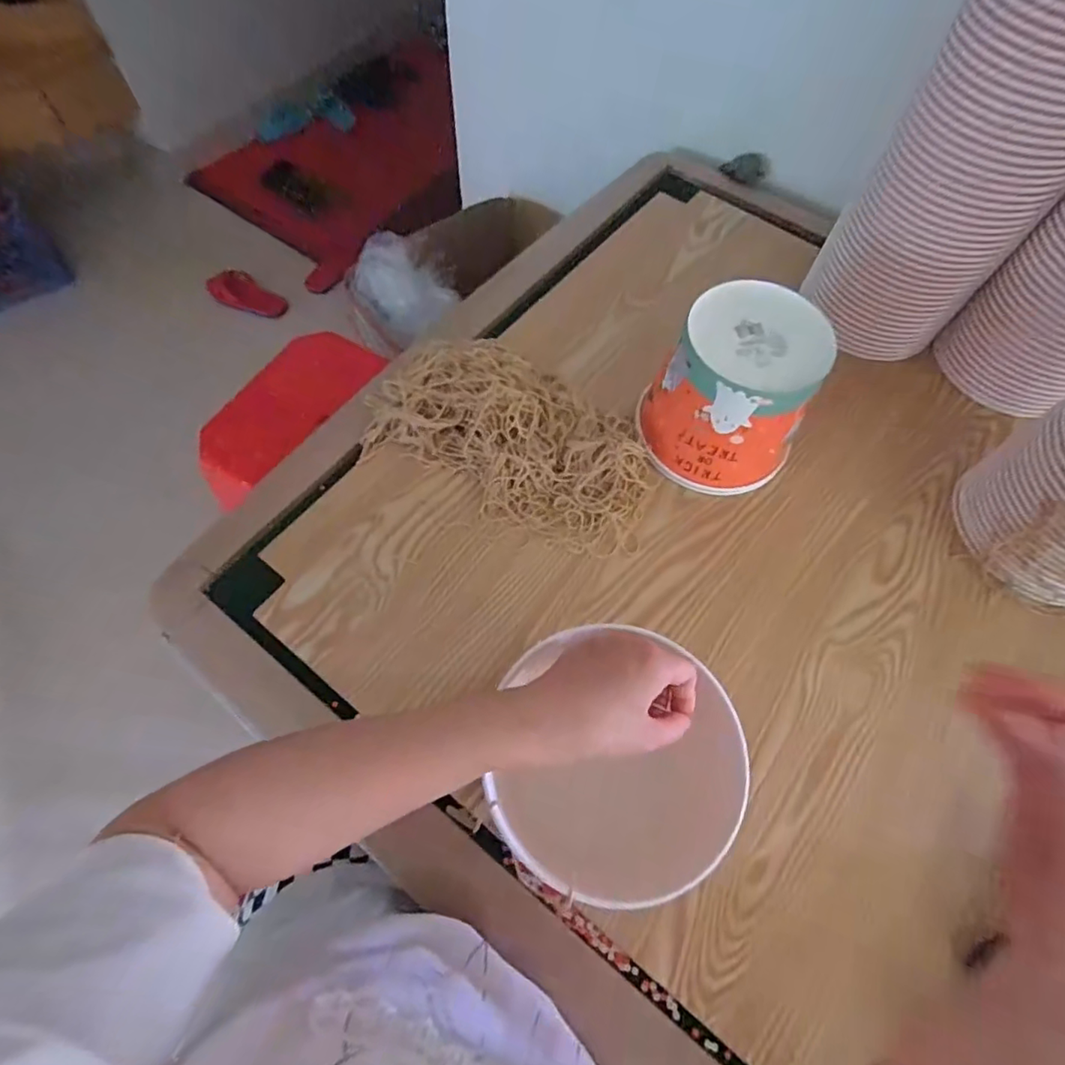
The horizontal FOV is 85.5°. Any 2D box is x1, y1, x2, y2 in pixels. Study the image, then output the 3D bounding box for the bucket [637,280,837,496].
[{"bbox_3d":[0.196,-0.131,0.551,0.136,0.139,0.143,29,68,11],"label":"bucket"}]

